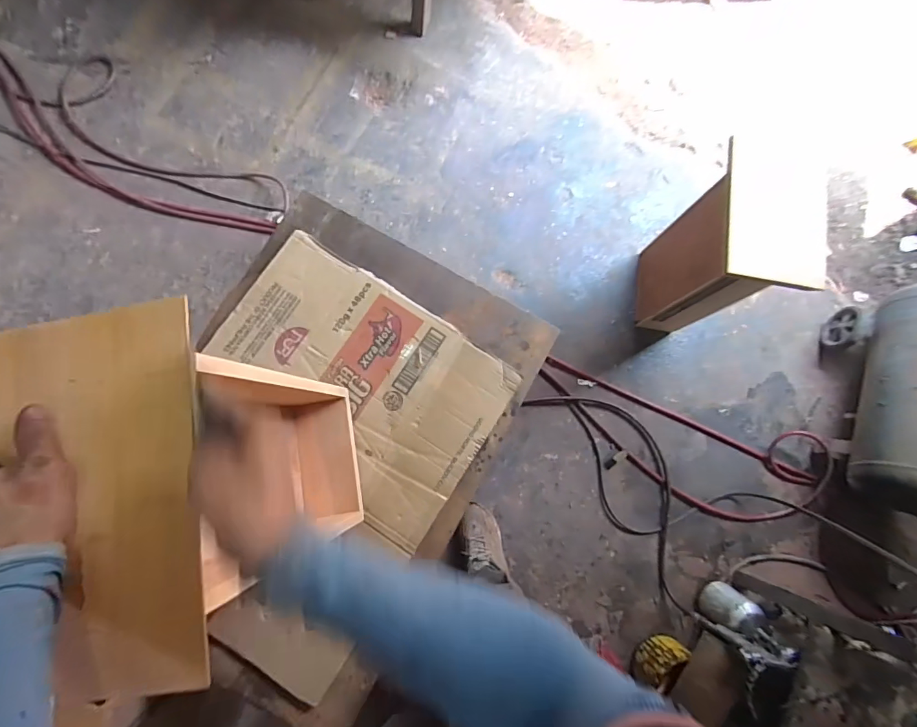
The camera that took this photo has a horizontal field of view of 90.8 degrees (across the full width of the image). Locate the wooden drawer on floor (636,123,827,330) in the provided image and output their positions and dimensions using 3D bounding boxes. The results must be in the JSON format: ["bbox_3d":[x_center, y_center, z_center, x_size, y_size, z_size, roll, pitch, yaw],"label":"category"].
[{"bbox_3d":[0.656,-0.293,1.175,0.224,0.479,0.318,6,80,-1],"label":"wooden drawer on floor"}]

